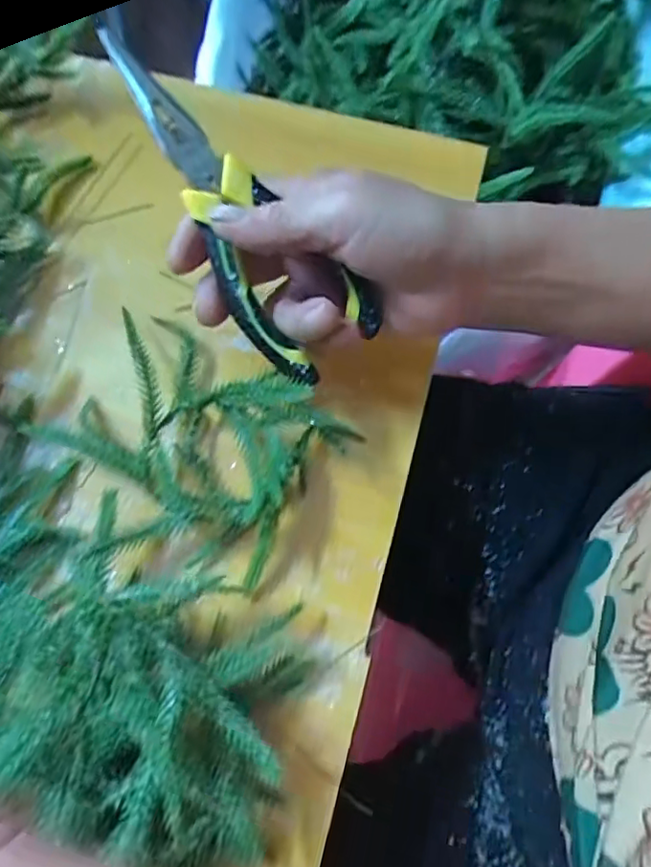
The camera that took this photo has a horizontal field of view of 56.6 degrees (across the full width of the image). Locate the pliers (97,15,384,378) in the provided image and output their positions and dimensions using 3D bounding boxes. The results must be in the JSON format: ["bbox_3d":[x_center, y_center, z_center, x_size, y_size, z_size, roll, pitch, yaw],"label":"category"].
[{"bbox_3d":[-0.038,-0.097,0.253,0.052,0.015,0.157,-34,99,-7],"label":"pliers"}]

